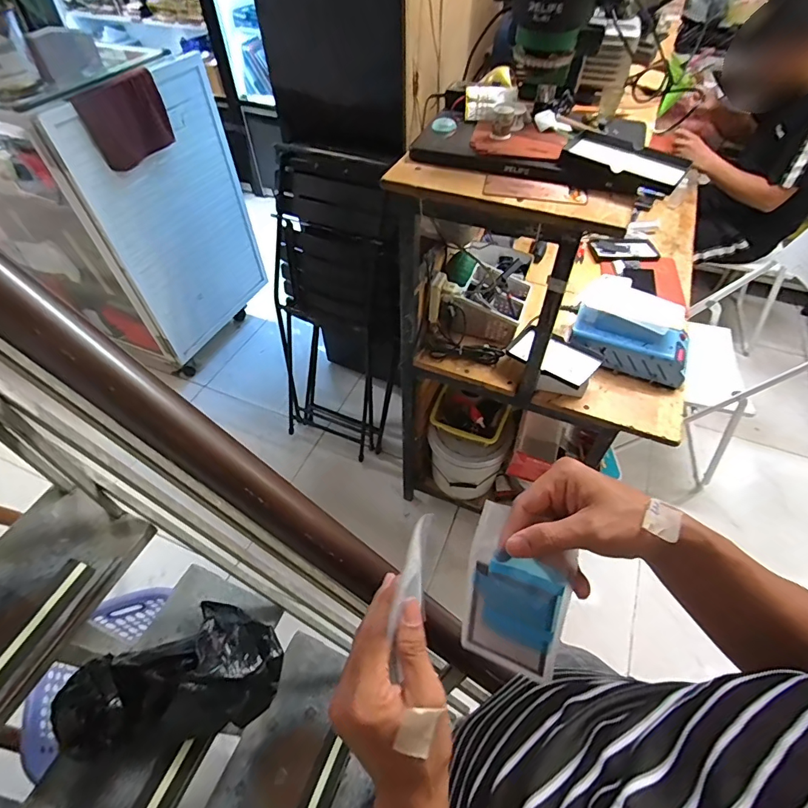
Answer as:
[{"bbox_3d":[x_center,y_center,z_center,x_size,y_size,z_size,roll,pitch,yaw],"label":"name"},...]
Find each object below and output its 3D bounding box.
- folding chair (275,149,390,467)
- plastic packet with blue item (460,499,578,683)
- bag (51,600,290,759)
[{"bbox_3d":[-0.240,-0.276,1.492,0.472,0.966,0.312,17,53,13],"label":"folding chair"},{"bbox_3d":[0.087,0.152,0.353,0.075,0.133,0.015,12,14,28],"label":"plastic packet with blue item"},{"bbox_3d":[-0.358,0.414,0.696,0.312,0.094,0.180,-8,52,-7],"label":"bag"}]

